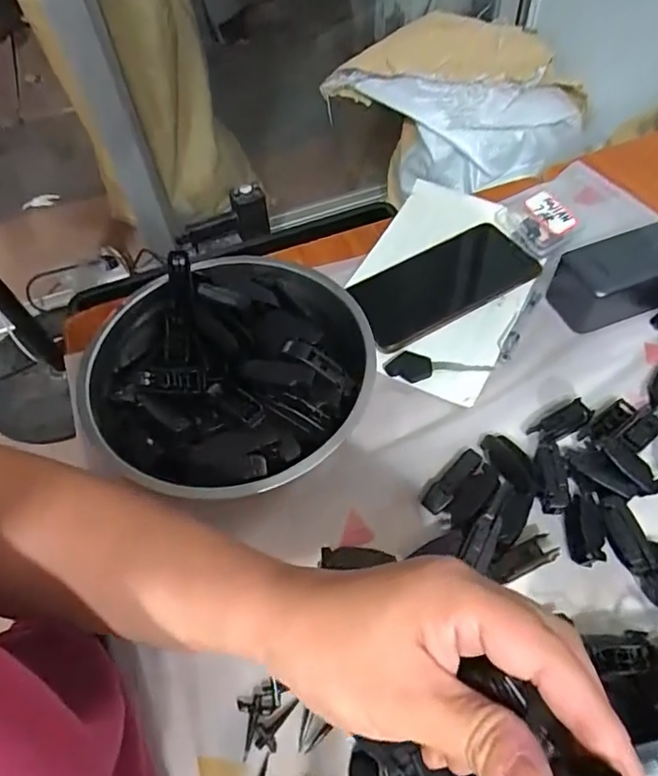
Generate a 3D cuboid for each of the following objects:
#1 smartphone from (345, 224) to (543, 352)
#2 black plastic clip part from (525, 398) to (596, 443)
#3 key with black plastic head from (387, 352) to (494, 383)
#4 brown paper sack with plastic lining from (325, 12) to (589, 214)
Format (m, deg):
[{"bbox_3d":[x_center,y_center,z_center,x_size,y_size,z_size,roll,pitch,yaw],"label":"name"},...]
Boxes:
[{"bbox_3d":[0.099,-0.094,0.475,0.161,0.010,0.077,-27,58,-13],"label":"smartphone"},{"bbox_3d":[0.174,0.026,0.404,0.045,0.014,0.019,-24,57,-11],"label":"black plastic clip part"},{"bbox_3d":[0.087,-0.014,0.429,0.082,0.008,0.025,8,57,10],"label":"key with black plastic head"},{"bbox_3d":[0.246,-0.531,1.092,0.496,0.311,0.167,6,57,8],"label":"brown paper sack with plastic lining"}]

